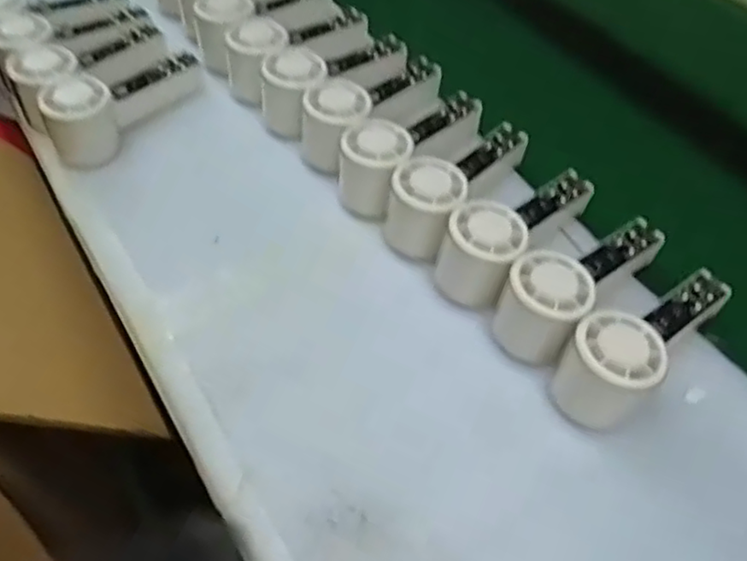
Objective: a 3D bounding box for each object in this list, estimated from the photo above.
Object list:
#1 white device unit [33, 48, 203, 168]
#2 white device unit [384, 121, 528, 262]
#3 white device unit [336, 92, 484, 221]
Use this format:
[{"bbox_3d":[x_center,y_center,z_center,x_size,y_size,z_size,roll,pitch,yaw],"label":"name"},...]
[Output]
[{"bbox_3d":[-0.226,-0.167,0.603,0.064,0.050,0.148,27,58,18],"label":"white device unit"},{"bbox_3d":[0.069,-0.081,0.541,0.056,0.063,0.158,30,59,19],"label":"white device unit"},{"bbox_3d":[0.036,-0.115,0.565,0.063,0.062,0.152,32,59,20],"label":"white device unit"}]

